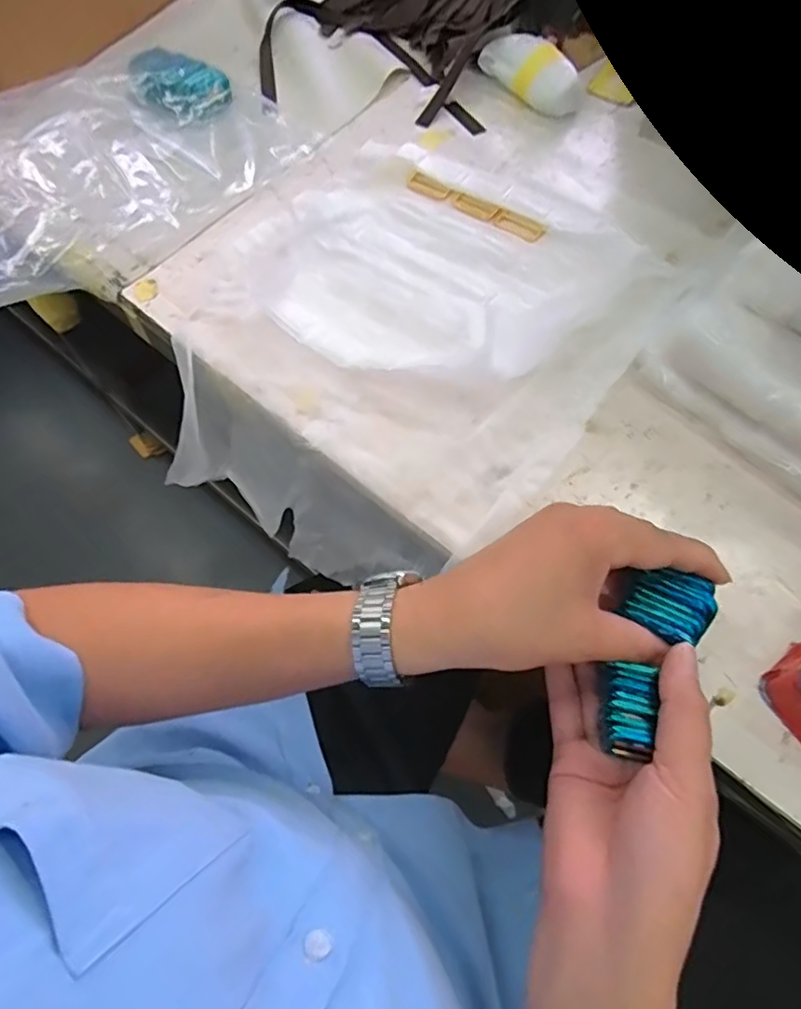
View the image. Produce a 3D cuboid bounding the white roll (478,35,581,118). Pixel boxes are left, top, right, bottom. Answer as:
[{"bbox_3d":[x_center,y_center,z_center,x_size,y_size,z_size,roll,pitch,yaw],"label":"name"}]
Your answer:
[{"bbox_3d":[0.134,-0.443,0.613,0.048,0.040,0.113,-38,70,-16],"label":"white roll"}]

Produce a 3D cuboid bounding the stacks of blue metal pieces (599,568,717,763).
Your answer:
[{"bbox_3d":[0.135,0.082,0.327,0.043,0.027,0.106,28,71,14],"label":"stacks of blue metal pieces"}]

